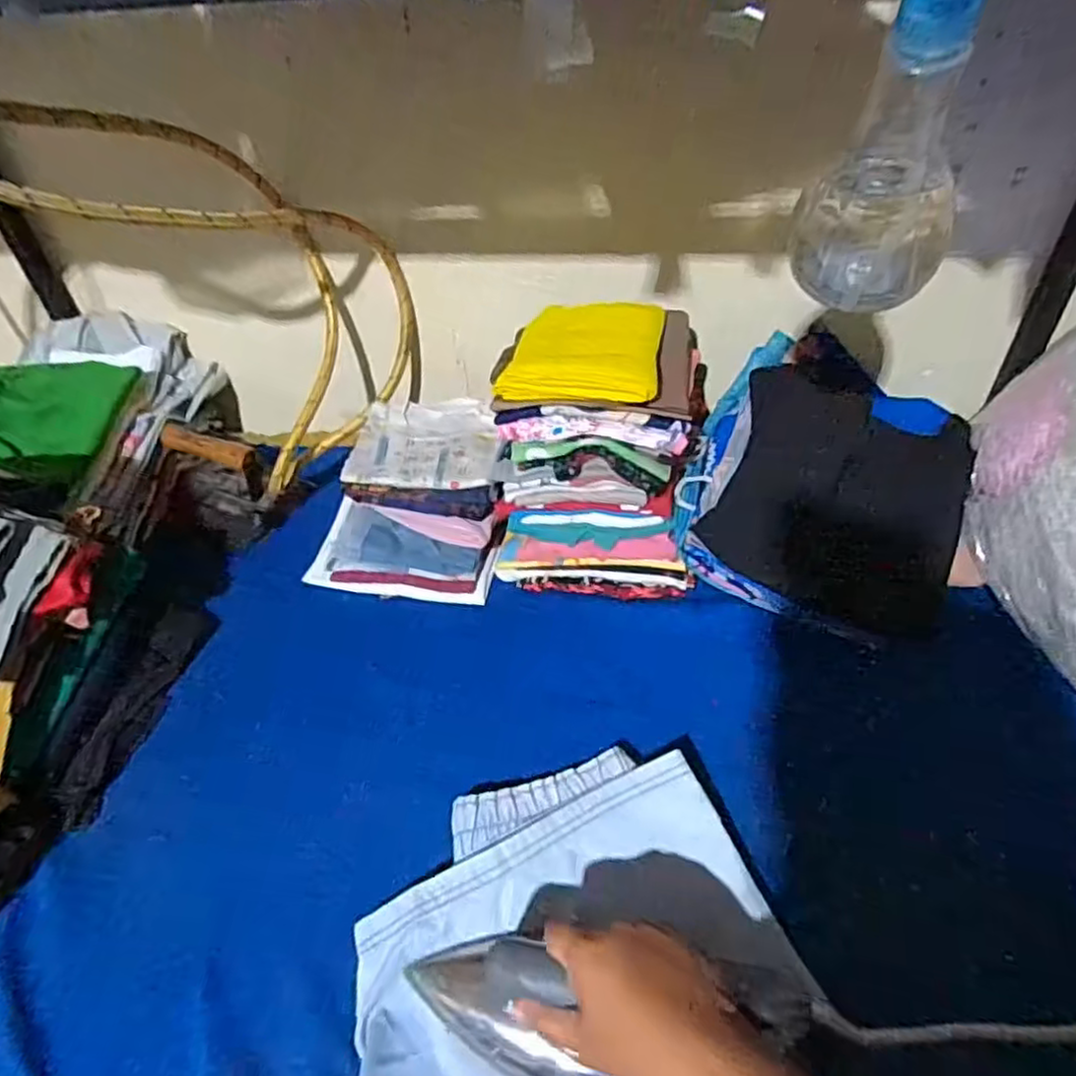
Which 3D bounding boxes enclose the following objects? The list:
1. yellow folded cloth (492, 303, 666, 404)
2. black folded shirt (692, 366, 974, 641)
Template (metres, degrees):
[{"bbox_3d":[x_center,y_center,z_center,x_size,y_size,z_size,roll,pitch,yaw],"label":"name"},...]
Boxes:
[{"bbox_3d":[0.047,-0.187,0.667,0.142,0.024,0.154,5,45,12],"label":"yellow folded cloth"},{"bbox_3d":[0.307,-0.043,0.698,0.225,0.019,0.244,18,79,18],"label":"black folded shirt"}]

